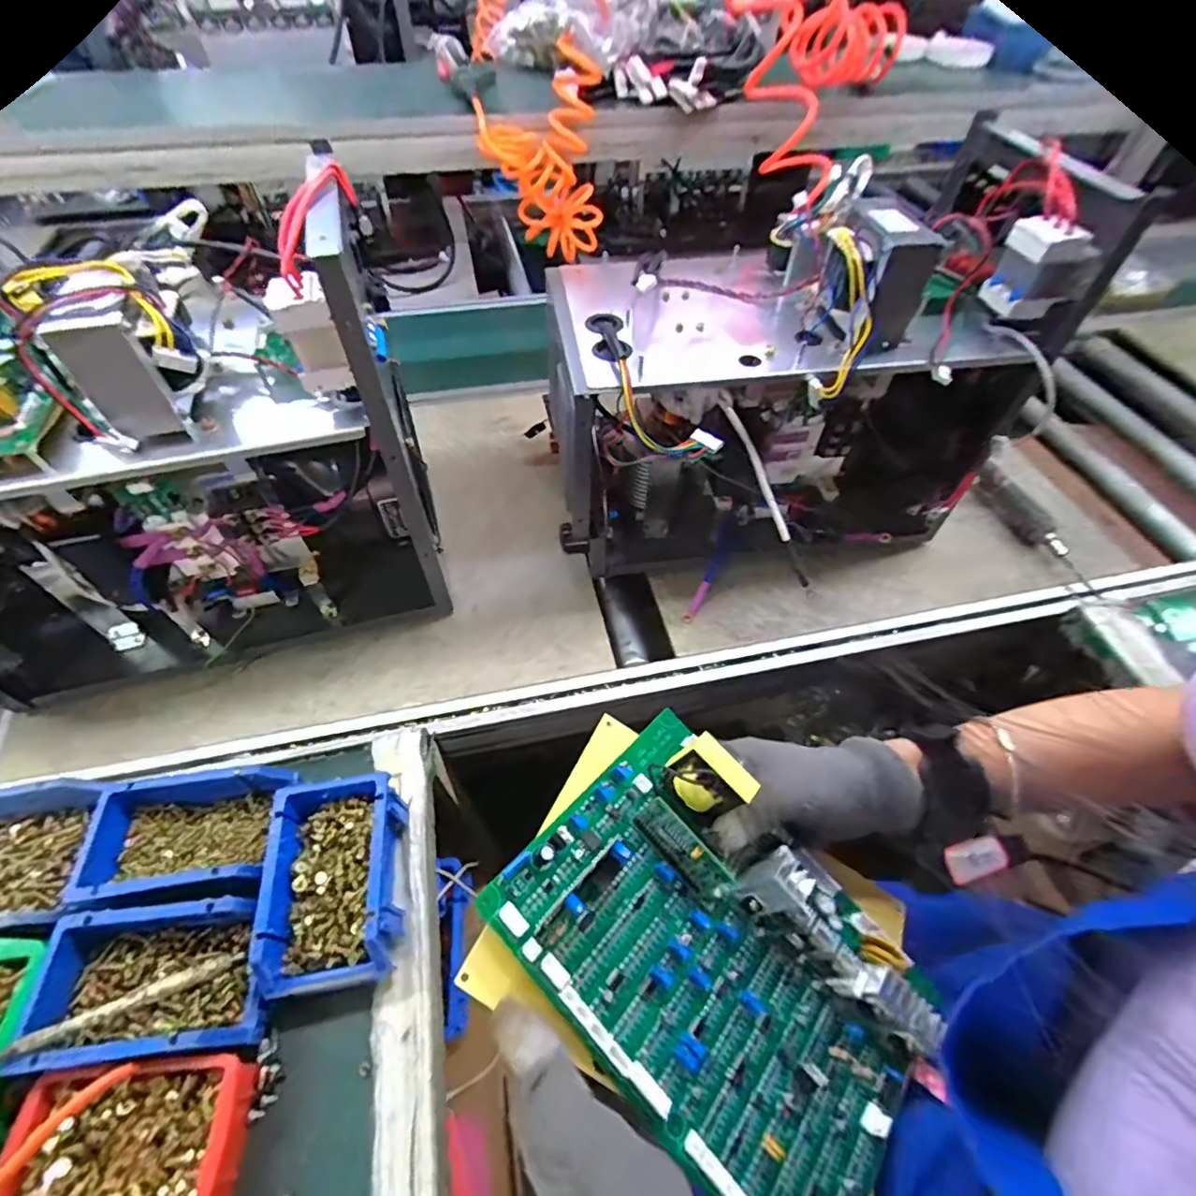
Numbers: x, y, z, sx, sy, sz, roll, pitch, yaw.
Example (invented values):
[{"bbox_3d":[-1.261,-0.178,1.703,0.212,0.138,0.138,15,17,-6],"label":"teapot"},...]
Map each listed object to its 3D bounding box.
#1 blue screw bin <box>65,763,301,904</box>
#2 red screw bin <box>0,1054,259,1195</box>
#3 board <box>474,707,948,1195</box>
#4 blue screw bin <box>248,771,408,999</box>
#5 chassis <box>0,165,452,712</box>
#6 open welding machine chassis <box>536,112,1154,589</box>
[{"bbox_3d":[-0.377,0.230,0.536,0.171,0.083,0.113,-6,53,-6],"label":"blue screw bin"},{"bbox_3d":[-0.339,0.399,0.411,0.151,0.046,0.098,-3,53,-3],"label":"red screw bin"},{"bbox_3d":[0.077,0.191,0.311,0.234,0.049,0.167,45,55,13],"label":"board"},{"bbox_3d":[-0.233,0.250,0.506,0.106,0.064,0.159,-7,53,-7],"label":"blue screw bin"},{"bbox_3d":[-0.489,-0.133,0.591,0.568,0.427,0.259,-12,54,-10],"label":"chassis"},{"bbox_3d":[0.225,-0.287,0.729,0.571,0.450,0.325,-8,53,-7],"label":"open welding machine chassis"}]

